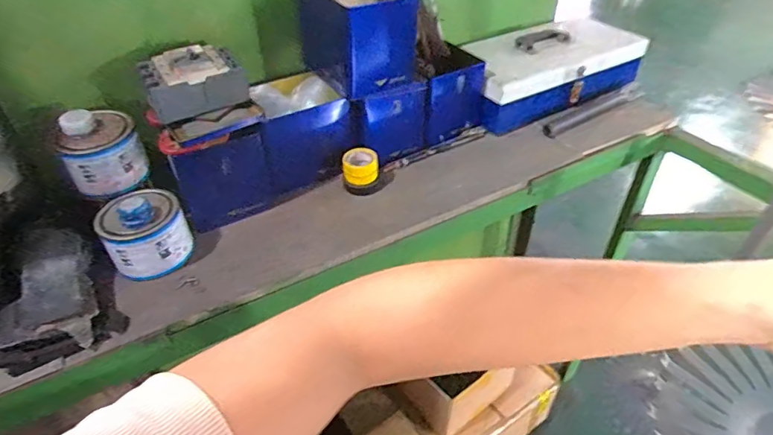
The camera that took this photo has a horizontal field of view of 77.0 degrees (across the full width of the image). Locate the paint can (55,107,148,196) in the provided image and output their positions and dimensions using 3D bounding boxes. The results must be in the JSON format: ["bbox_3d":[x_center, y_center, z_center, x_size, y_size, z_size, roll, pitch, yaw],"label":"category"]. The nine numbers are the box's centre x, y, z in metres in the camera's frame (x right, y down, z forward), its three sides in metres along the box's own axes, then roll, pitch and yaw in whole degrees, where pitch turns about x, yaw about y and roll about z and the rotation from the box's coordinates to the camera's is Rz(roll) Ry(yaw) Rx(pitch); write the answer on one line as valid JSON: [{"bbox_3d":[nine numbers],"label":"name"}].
[{"bbox_3d":[-0.396,-0.095,0.678,0.096,0.096,0.086,-26,47,-24],"label":"paint can"}]

